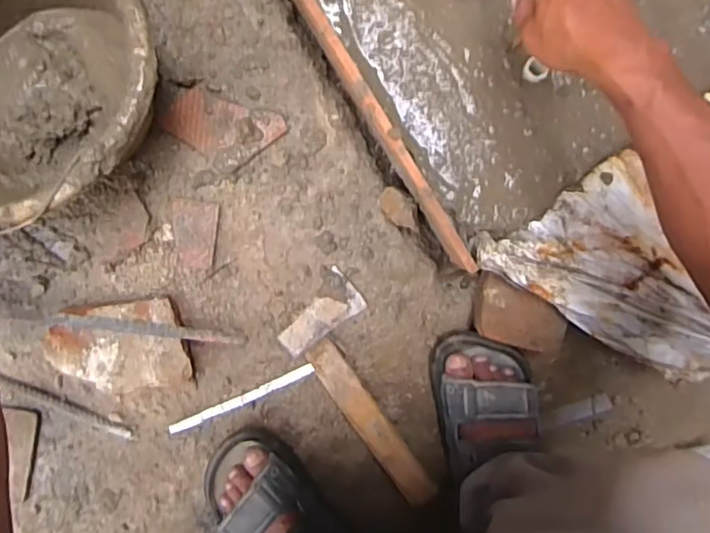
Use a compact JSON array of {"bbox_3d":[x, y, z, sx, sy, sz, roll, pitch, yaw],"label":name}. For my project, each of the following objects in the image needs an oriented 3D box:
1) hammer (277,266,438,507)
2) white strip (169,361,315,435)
[{"bbox_3d":[0.009,0.149,0.630,0.090,0.027,0.266,-26,98,1],"label":"hammer"},{"bbox_3d":[-0.126,0.149,0.628,0.172,0.008,0.013,-24,98,1],"label":"white strip"}]

